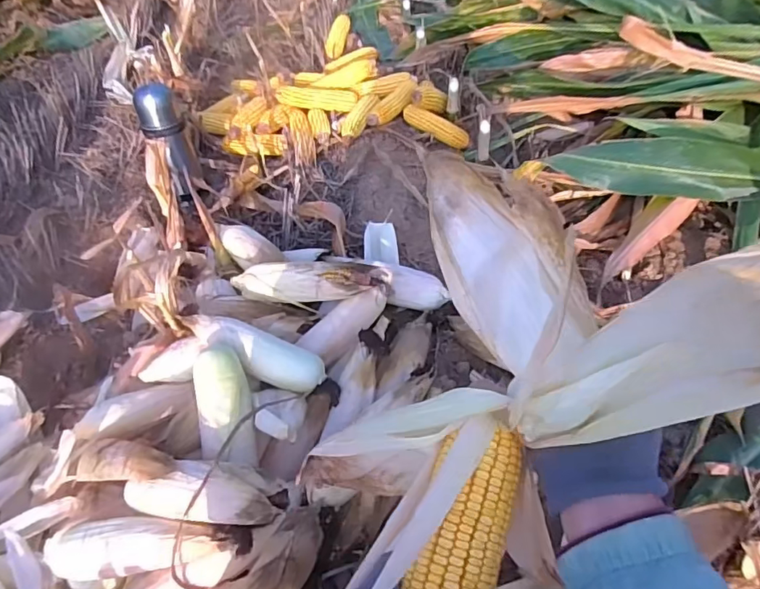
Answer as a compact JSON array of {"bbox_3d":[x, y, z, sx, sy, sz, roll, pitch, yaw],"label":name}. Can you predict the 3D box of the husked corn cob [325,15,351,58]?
[{"bbox_3d":[-0.146,-0.870,1.722,0.061,0.061,0.228,5,49,9],"label":"husked corn cob"}]

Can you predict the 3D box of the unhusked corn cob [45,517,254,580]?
[{"bbox_3d":[-0.276,0.298,0.598,0.258,0.076,0.060,-1,49,3],"label":"unhusked corn cob"}]

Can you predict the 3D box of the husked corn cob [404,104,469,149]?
[{"bbox_3d":[0.148,-0.448,1.350,0.198,0.040,0.048,33,57,10],"label":"husked corn cob"}]

